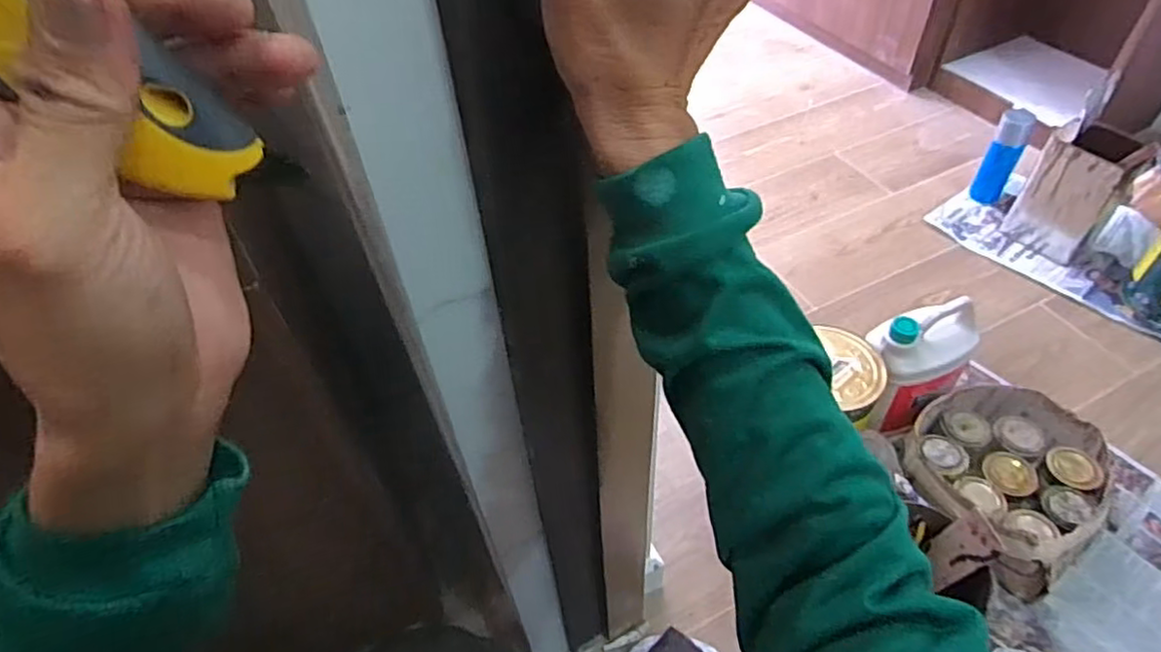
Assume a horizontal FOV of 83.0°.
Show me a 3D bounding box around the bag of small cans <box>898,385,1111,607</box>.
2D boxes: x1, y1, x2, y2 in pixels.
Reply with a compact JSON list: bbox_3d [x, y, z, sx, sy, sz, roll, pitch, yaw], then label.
[{"bbox_3d":[0.655,0.232,1.022,0.272,0.102,0.297,34,59,29],"label":"bag of small cans"}]

